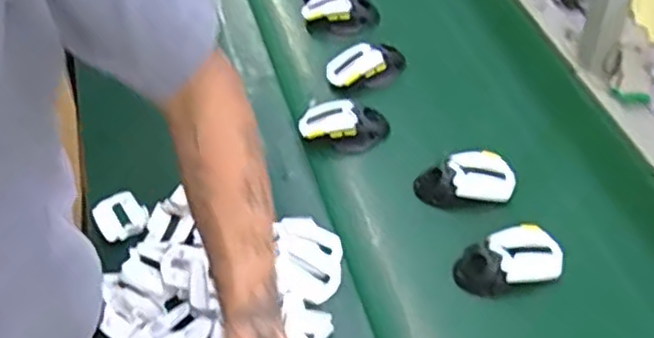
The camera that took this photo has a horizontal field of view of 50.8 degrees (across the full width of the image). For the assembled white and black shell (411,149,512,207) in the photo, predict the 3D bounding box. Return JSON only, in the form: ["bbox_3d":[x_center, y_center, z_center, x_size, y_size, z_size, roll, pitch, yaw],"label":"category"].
[{"bbox_3d":[0.172,0.011,0.863,0.117,0.032,0.070,-1,50,6],"label":"assembled white and black shell"}]

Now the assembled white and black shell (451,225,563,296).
[{"bbox_3d":[0.207,0.105,0.784,0.125,0.040,0.067,-12,50,-3],"label":"assembled white and black shell"}]

